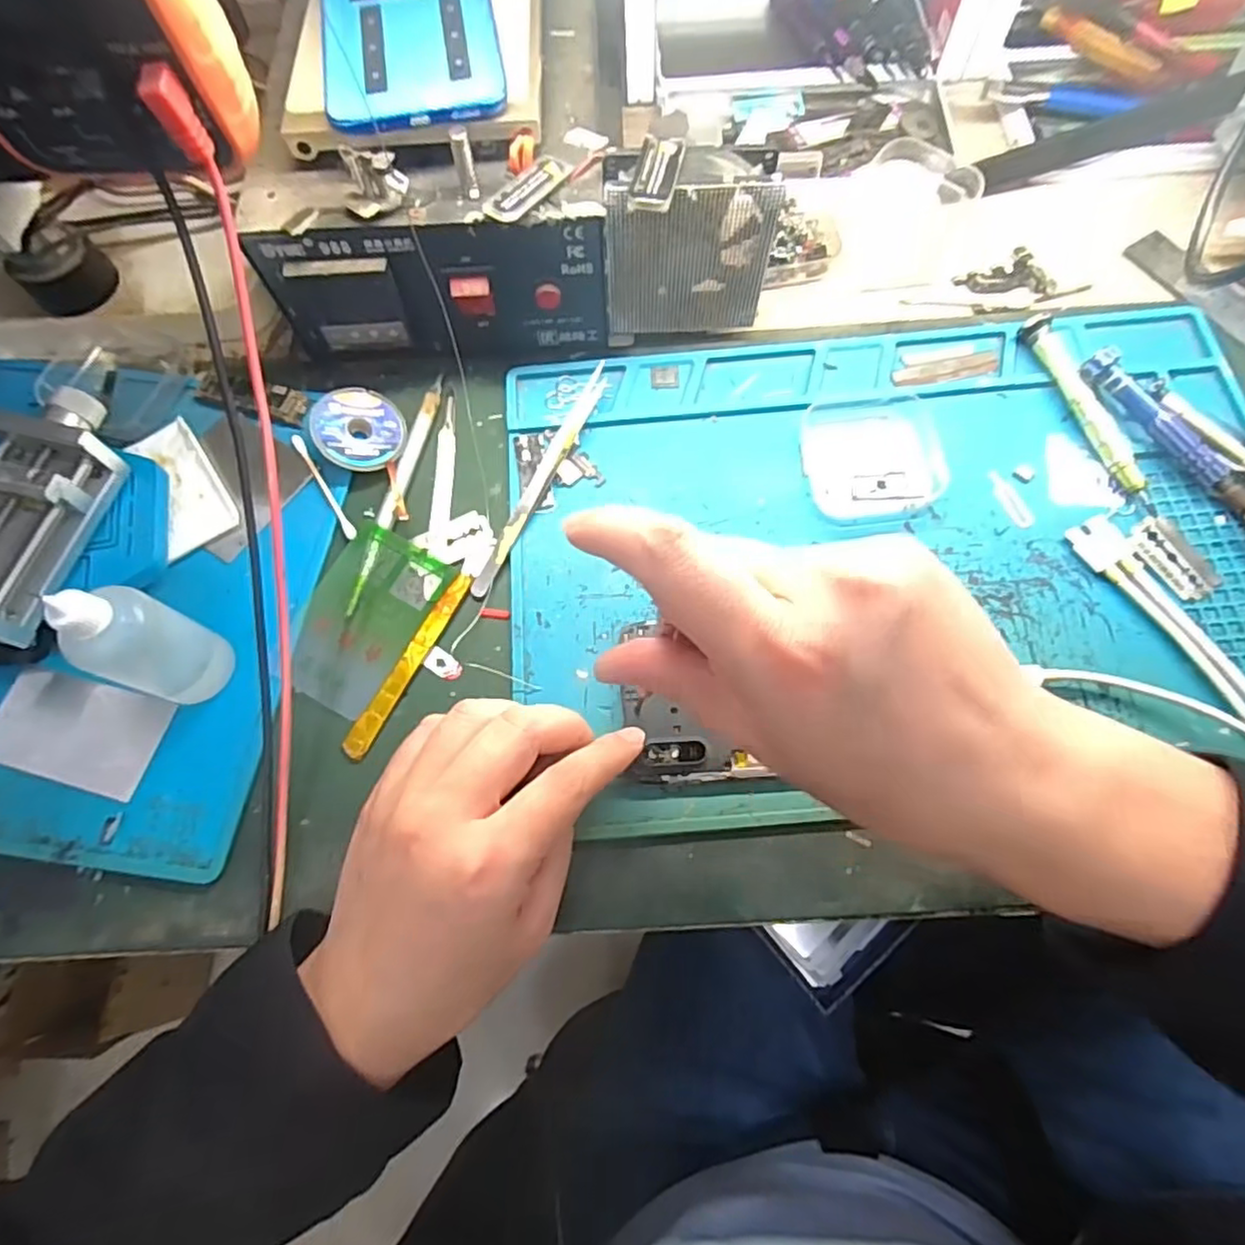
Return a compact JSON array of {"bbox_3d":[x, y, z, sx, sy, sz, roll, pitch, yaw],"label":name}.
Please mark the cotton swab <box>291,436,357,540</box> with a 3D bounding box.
[{"bbox_3d":[-0.154,-0.070,0.334,0.005,0.004,0.071,-33,74,-8],"label":"cotton swab"}]

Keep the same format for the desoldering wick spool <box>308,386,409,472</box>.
[{"bbox_3d":[-0.137,-0.101,0.338,0.045,0.006,0.044,6,74,-22],"label":"desoldering wick spool"}]

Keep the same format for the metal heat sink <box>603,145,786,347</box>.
[{"bbox_3d":[0.032,-0.186,0.326,0.081,0.084,0.035,-6,72,0],"label":"metal heat sink"}]

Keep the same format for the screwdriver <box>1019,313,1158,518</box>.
[{"bbox_3d":[0.235,-0.106,0.328,0.011,0.015,0.116,-19,72,-4],"label":"screwdriver"}]

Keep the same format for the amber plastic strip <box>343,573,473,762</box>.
[{"bbox_3d":[-0.100,0.018,0.304,0.011,0.004,0.097,26,75,10],"label":"amber plastic strip"}]

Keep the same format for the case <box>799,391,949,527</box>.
[{"bbox_3d":[0.125,-0.083,0.326,0.065,0.012,0.064,-7,72,0],"label":"case"}]

